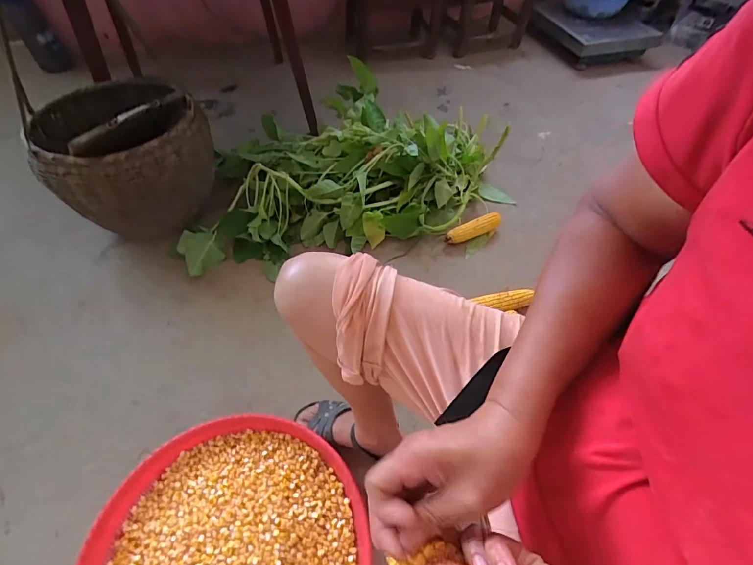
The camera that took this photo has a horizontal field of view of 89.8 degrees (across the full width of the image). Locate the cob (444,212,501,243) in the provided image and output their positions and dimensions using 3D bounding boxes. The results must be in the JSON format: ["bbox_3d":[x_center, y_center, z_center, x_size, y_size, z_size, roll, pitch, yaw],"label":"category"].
[{"bbox_3d":[0.284,-0.157,1.117,0.187,0.054,0.047,-20,56,-14],"label":"cob"}]

